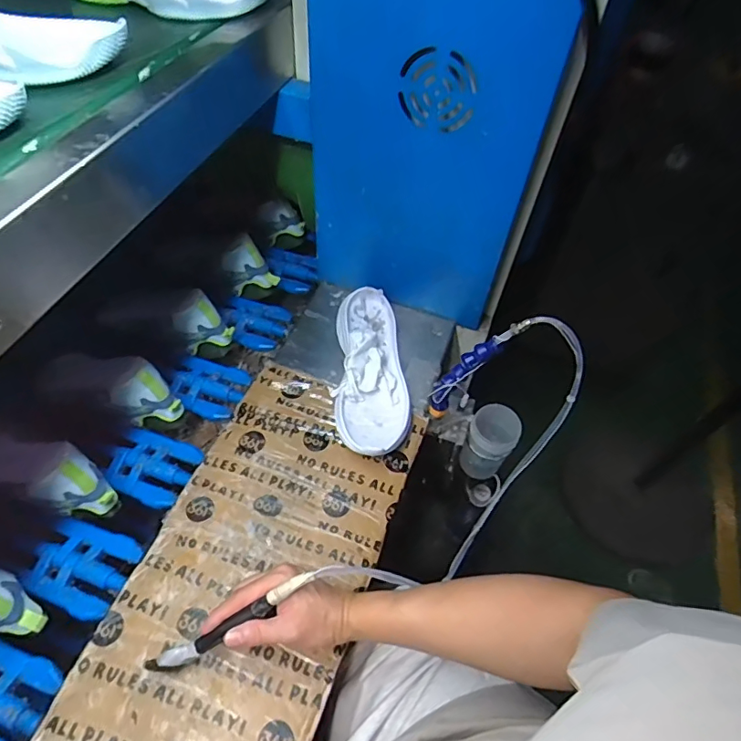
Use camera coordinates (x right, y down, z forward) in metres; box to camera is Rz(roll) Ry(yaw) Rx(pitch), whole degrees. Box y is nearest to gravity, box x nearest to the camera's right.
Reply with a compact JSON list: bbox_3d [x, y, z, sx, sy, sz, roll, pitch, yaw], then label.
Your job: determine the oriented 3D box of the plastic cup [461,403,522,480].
[{"bbox_3d":[0.187,0.114,0.808,0.070,0.116,0.071,5,53,-7],"label":"plastic cup"}]

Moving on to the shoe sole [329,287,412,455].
[{"bbox_3d":[-0.002,-0.002,0.726,0.105,0.051,0.274,-3,54,-9],"label":"shoe sole"}]

